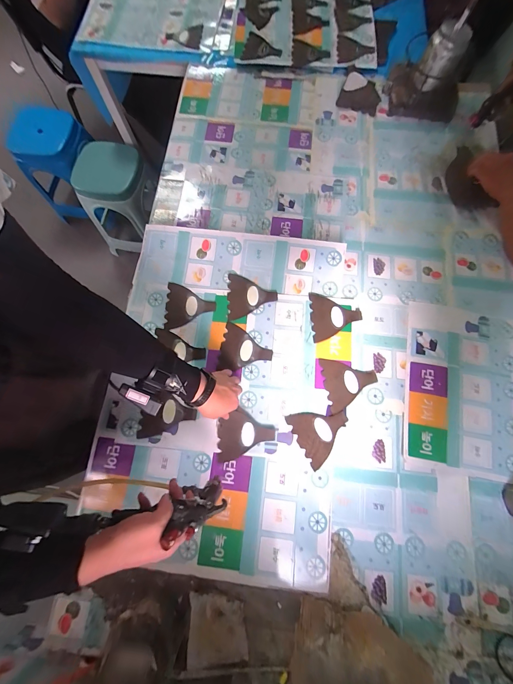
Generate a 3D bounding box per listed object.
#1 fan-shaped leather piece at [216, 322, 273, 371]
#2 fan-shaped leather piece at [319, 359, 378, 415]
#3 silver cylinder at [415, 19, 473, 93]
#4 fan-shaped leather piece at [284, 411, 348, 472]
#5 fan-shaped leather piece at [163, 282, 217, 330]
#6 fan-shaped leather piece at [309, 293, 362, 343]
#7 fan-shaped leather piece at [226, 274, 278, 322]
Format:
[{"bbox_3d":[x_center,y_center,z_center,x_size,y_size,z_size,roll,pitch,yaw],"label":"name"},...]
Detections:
[{"bbox_3d":[-0.024,0.019,0.635,0.120,0.011,0.106,12,77,3],"label":"fan-shaped leather piece"},{"bbox_3d":[0.210,0.092,0.599,0.118,0.006,0.115,-7,77,-1],"label":"fan-shaped leather piece"},{"bbox_3d":[0.471,-0.727,0.690,0.093,0.114,0.110,27,79,7],"label":"silver cylinder"},{"bbox_3d":[0.139,0.188,0.577,0.114,0.008,0.113,-30,76,-5],"label":"fan-shaped leather piece"},{"bbox_3d":[-0.160,-0.086,0.653,0.119,0.006,0.112,2,77,1],"label":"fan-shaped leather piece"},{"bbox_3d":[0.188,-0.061,0.637,0.115,0.005,0.114,-3,80,0],"label":"fan-shaped leather piece"},{"bbox_3d":[-0.011,-0.111,0.653,0.117,0.006,0.116,1,77,1],"label":"fan-shaped leather piece"}]

